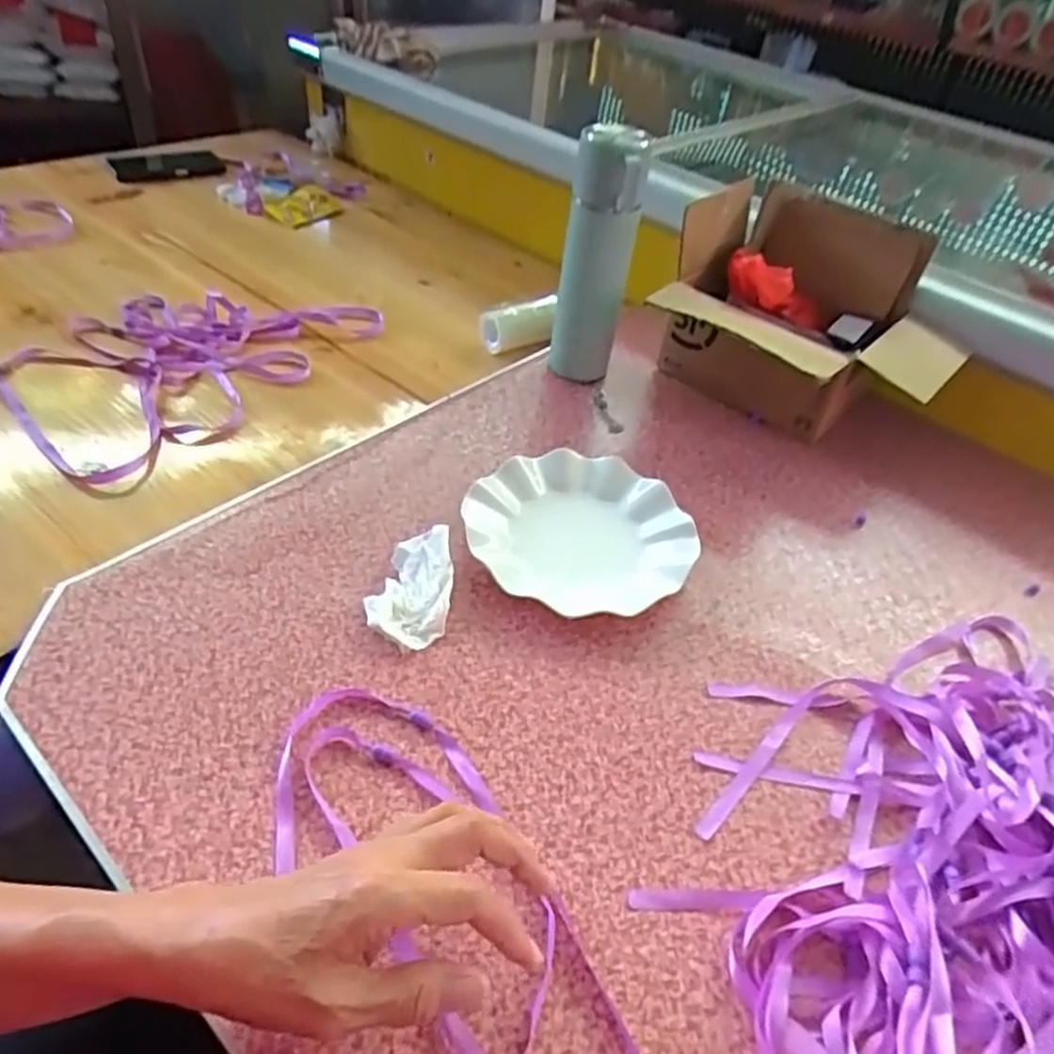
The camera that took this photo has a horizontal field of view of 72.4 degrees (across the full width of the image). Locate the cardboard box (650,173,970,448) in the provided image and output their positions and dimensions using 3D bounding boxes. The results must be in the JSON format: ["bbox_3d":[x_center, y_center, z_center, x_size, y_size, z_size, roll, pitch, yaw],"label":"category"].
[{"bbox_3d":[0.281,-0.199,0.739,0.271,0.186,0.216,32,50,23],"label":"cardboard box"}]

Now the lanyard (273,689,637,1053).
[{"bbox_3d":[-0.059,0.209,0.383,0.146,0.007,0.296,-19,51,-24],"label":"lanyard"}]

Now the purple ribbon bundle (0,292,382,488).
[{"bbox_3d":[-0.379,-0.189,0.803,0.253,0.037,0.391,27,47,18],"label":"purple ribbon bundle"}]

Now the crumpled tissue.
[{"bbox_3d":[-0.086,0.042,0.538,0.057,0.030,0.093,7,45,0],"label":"crumpled tissue"}]

